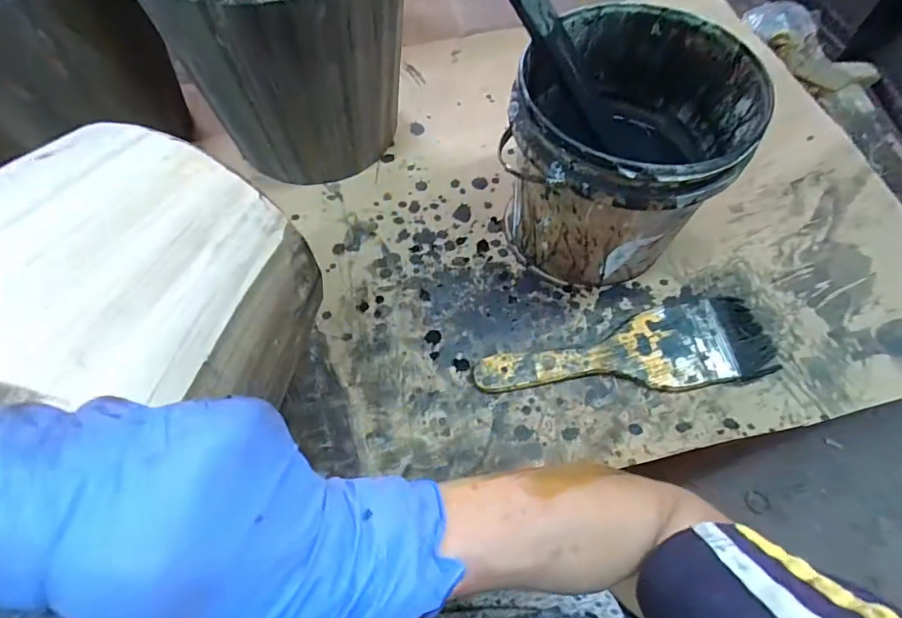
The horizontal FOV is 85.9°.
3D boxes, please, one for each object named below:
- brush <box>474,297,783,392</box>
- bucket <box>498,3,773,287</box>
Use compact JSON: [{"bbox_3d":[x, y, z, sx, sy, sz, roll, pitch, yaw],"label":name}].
[{"bbox_3d":[0.150,0.043,0.419,0.253,0.021,0.073,-10,64,-7],"label":"brush"},{"bbox_3d":[0.136,-0.127,0.420,0.167,0.172,0.176,1,63,-1],"label":"bucket"}]

